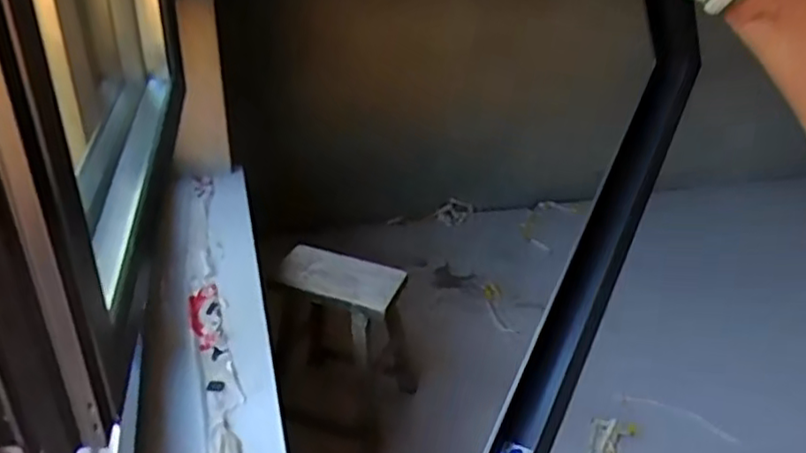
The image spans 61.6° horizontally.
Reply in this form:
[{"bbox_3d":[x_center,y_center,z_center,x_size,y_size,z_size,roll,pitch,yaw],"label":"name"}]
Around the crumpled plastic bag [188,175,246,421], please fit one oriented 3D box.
[{"bbox_3d":[-0.418,0.104,1.436,0.076,0.015,0.785,3,34,-23],"label":"crumpled plastic bag"}]

